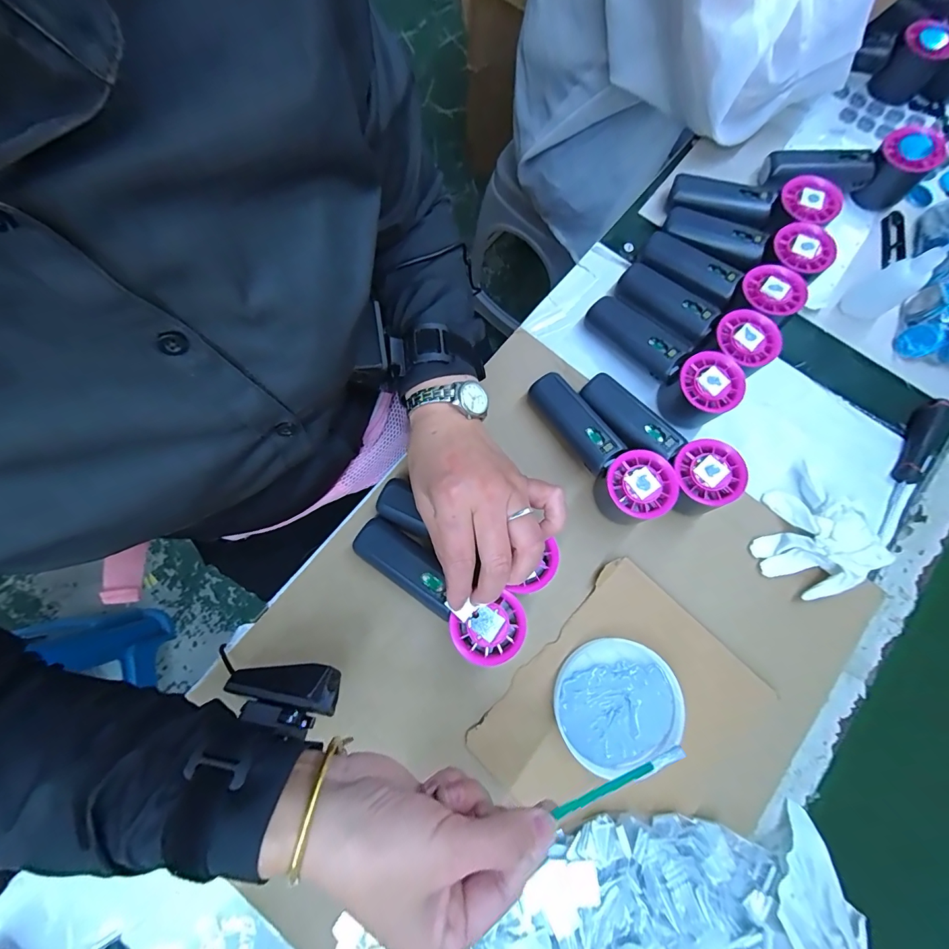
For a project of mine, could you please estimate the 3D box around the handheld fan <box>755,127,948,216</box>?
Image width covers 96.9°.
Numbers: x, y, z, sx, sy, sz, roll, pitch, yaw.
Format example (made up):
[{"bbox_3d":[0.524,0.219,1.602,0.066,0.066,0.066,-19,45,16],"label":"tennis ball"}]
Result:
[{"bbox_3d":[0.396,-0.318,0.443,0.149,0.061,0.073,-7,78,-4],"label":"handheld fan"}]

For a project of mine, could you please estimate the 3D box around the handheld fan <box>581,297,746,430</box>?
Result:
[{"bbox_3d":[0.177,-0.116,0.402,0.048,0.054,0.155,-38,82,-10],"label":"handheld fan"}]

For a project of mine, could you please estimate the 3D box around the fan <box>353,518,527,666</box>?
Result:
[{"bbox_3d":[-0.029,0.093,0.348,0.153,0.040,0.051,32,78,18],"label":"fan"}]

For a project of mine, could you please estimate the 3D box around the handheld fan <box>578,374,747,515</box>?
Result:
[{"bbox_3d":[0.162,-0.033,0.378,0.061,0.055,0.154,-38,82,-10],"label":"handheld fan"}]

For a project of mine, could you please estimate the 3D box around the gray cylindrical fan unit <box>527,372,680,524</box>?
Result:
[{"bbox_3d":[0.113,-0.029,0.377,0.051,0.052,0.152,-29,81,-9],"label":"gray cylindrical fan unit"}]

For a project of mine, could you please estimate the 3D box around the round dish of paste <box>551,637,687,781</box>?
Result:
[{"bbox_3d":[0.115,0.186,0.339,0.096,0.022,0.094,1,78,-3],"label":"round dish of paste"}]

